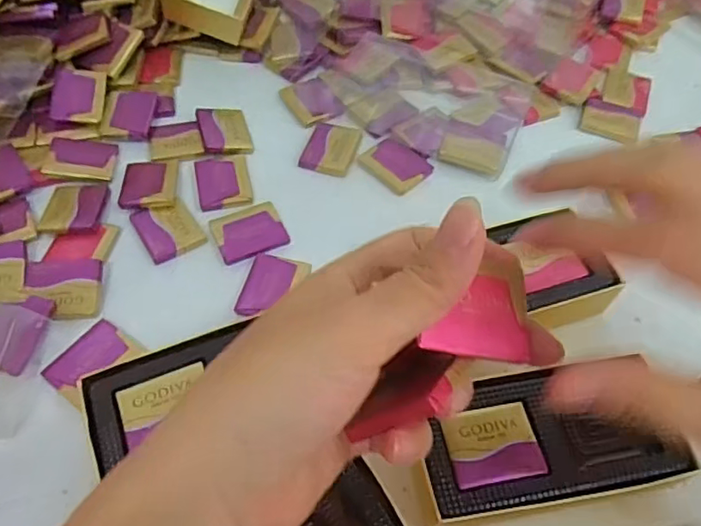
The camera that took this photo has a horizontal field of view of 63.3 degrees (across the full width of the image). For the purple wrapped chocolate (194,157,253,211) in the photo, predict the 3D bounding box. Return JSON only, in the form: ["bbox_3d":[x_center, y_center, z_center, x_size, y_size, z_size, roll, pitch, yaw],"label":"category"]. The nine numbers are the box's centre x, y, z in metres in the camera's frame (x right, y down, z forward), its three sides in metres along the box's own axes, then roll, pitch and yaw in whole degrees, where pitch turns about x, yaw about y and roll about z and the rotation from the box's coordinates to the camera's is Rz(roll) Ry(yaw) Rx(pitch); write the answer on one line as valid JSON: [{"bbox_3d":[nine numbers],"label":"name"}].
[{"bbox_3d":[-0.079,-0.051,0.355,0.032,0.004,0.043,-11,56,-9],"label":"purple wrapped chocolate"}]

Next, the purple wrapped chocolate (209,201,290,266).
[{"bbox_3d":[-0.059,-0.019,0.332,0.040,0.004,0.035,-22,58,-16],"label":"purple wrapped chocolate"}]

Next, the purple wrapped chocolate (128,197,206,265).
[{"bbox_3d":[-0.106,-0.021,0.331,0.032,0.004,0.039,-28,60,-19],"label":"purple wrapped chocolate"}]

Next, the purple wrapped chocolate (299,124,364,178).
[{"bbox_3d":[-0.013,-0.076,0.372,0.032,0.004,0.043,14,56,8],"label":"purple wrapped chocolate"}]

